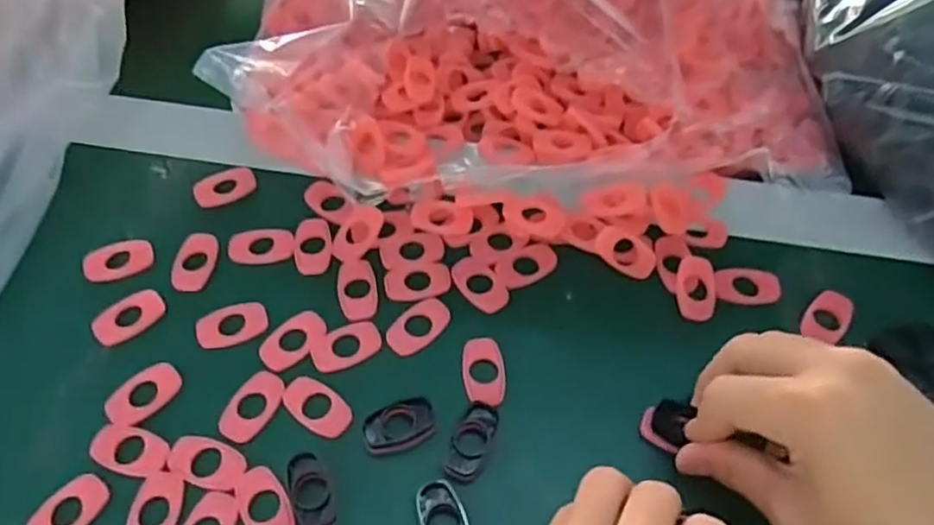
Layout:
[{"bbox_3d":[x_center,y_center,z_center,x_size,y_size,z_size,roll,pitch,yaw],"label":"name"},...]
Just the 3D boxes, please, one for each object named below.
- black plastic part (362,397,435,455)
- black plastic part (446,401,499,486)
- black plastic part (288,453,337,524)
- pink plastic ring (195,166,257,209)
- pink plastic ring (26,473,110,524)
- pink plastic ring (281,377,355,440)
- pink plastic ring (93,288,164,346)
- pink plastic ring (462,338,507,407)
[{"bbox_3d":[-0.029,0.070,0.296,0.030,0.006,0.020,-12,58,-8],"label":"black plastic part"},{"bbox_3d":[0.002,0.077,0.295,0.016,0.004,0.035,22,59,14],"label":"black plastic part"},{"bbox_3d":[-0.063,0.094,0.279,0.016,0.005,0.032,-15,58,-10],"label":"black plastic part"},{"bbox_3d":[-0.131,-0.041,0.370,0.032,0.006,0.018,-18,59,-11],"label":"pink plastic ring"},{"bbox_3d":[-0.162,0.100,0.276,0.021,0.004,0.033,36,64,21],"label":"pink plastic ring"},{"bbox_3d":[-0.066,0.063,0.302,0.034,0.004,0.019,32,62,19],"label":"pink plastic ring"},{"bbox_3d":[-0.162,0.025,0.327,0.033,0.004,0.021,-40,65,-23],"label":"pink plastic ring"},{"bbox_3d":[0.008,0.049,0.313,0.019,0.004,0.033,-4,57,-3],"label":"pink plastic ring"}]

